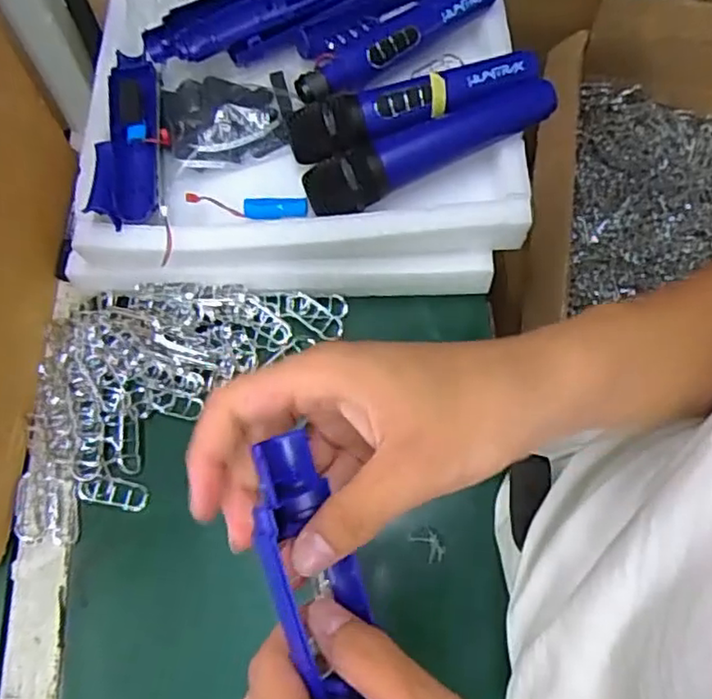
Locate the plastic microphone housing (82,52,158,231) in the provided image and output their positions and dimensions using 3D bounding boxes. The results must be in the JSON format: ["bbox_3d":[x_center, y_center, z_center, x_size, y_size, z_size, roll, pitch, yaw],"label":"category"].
[{"bbox_3d":[-0.183,-0.176,0.522,0.045,0.019,0.168,-4,66,0],"label":"plastic microphone housing"}]

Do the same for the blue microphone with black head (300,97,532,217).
[{"bbox_3d":[0.056,-0.161,0.503,0.197,0.037,0.041,-25,68,-9],"label":"blue microphone with black head"}]

